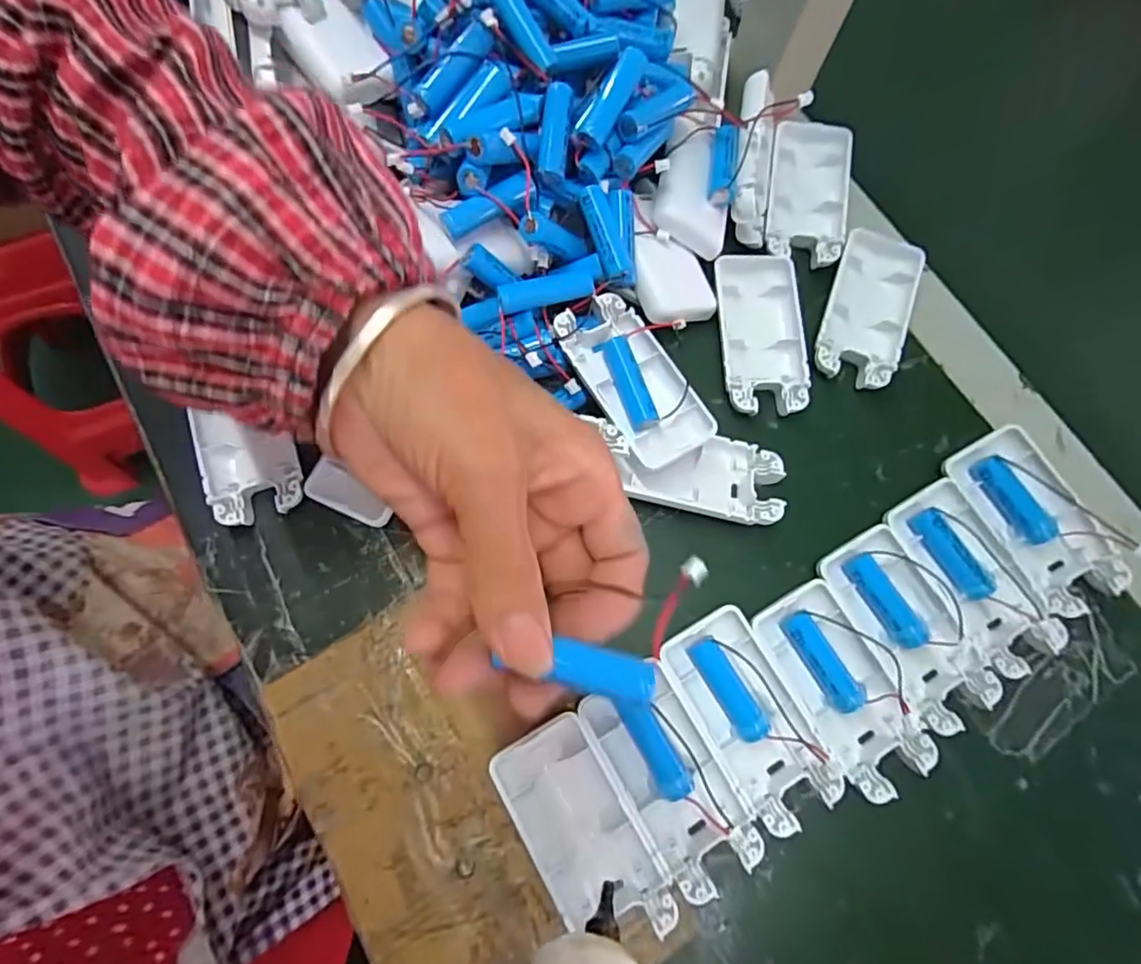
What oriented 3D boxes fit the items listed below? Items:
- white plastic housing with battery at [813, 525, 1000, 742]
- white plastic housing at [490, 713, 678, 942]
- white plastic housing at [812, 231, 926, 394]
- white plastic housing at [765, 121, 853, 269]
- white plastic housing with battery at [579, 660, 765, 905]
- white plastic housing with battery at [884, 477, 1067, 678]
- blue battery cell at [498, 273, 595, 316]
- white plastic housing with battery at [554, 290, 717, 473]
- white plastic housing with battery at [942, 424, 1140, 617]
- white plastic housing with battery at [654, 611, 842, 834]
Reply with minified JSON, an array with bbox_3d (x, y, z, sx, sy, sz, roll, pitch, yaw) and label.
[{"bbox_3d":[0.163,0.071,0.286,0.045,0.014,0.092,-29,76,-11],"label":"white plastic housing with battery"},{"bbox_3d":[0.004,0.152,0.257,0.044,0.012,0.091,-28,76,-11],"label":"white plastic housing"},{"bbox_3d":[0.168,-0.098,0.330,0.046,0.008,0.093,20,73,3],"label":"white plastic housing"},{"bbox_3d":[0.142,-0.173,0.349,0.044,0.010,0.094,9,72,0],"label":"white plastic housing"},{"bbox_3d":[0.044,0.133,0.264,0.043,0.014,0.090,-28,76,-11],"label":"white plastic housing with battery"},{"bbox_3d":[0.198,0.048,0.292,0.043,0.013,0.093,-30,77,-12],"label":"white plastic housing with battery"},{"bbox_3d":[-0.012,-0.097,0.302,0.049,0.013,0.011,-15,74,-8],"label":"blue battery cell"},{"bbox_3d":[0.031,-0.052,0.302,0.045,0.021,0.092,-28,76,-11],"label":"white plastic housing with battery"},{"bbox_3d":[0.238,0.017,0.300,0.049,0.018,0.093,-30,77,-12],"label":"white plastic housing with battery"},{"bbox_3d":[0.083,0.108,0.274,0.043,0.015,0.093,-28,76,-11],"label":"white plastic housing with battery"}]

